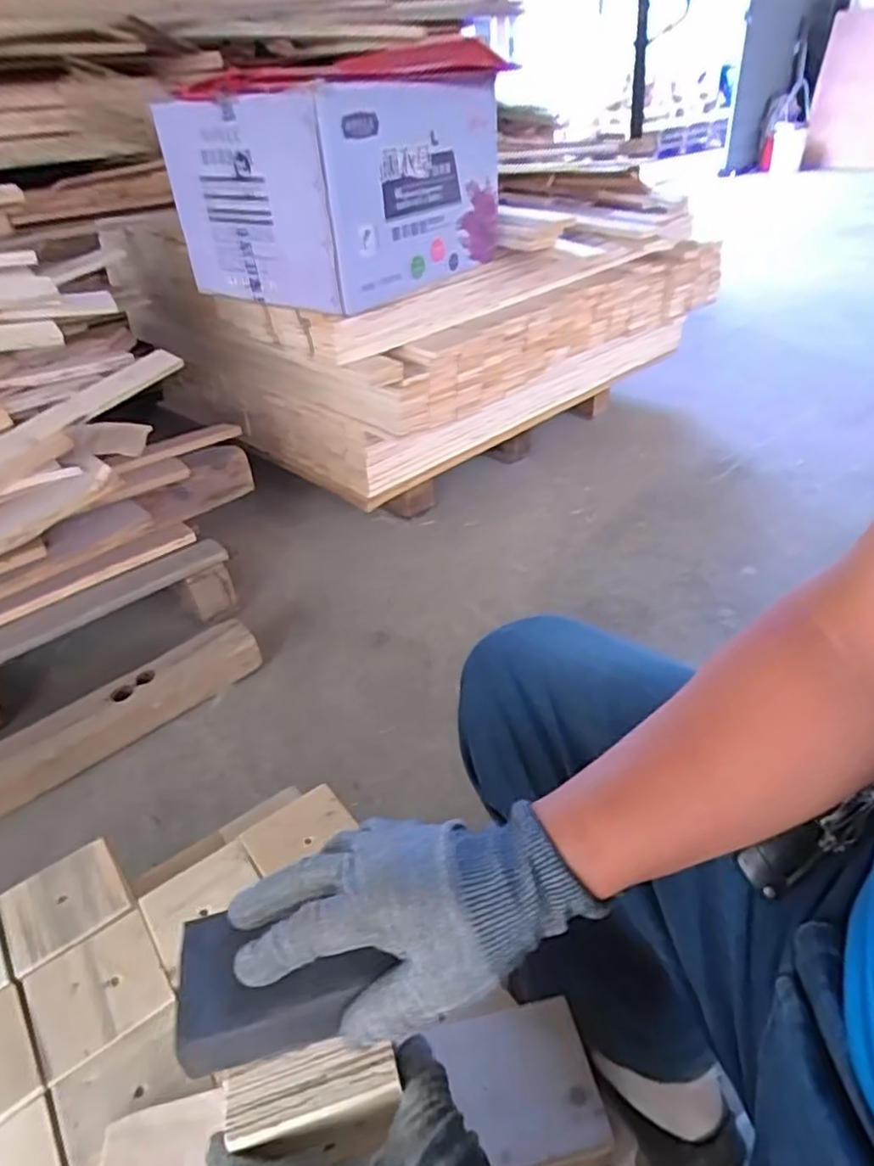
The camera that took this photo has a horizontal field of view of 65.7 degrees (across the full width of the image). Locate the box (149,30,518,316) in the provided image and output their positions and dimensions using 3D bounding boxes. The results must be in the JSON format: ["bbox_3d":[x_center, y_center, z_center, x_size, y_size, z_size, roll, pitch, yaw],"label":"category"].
[{"bbox_3d":[-0.138,-0.692,1.166,0.323,0.292,0.506,19,42,31],"label":"box"}]

